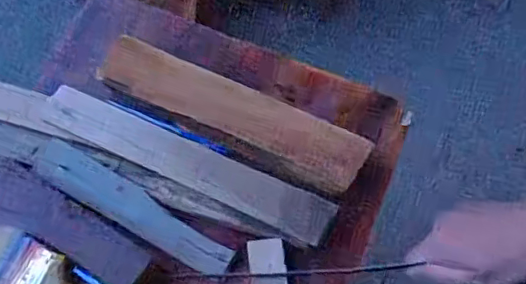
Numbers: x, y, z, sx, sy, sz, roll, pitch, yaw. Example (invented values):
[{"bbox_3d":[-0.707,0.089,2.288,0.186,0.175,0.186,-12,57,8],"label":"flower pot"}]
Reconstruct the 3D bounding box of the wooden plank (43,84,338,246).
[{"bbox_3d":[-0.075,0.018,0.540,0.297,0.012,0.044,24,70,8],"label":"wooden plank"}]

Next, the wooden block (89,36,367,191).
[{"bbox_3d":[-0.032,-0.032,0.546,0.272,0.021,0.057,25,70,9],"label":"wooden block"}]

